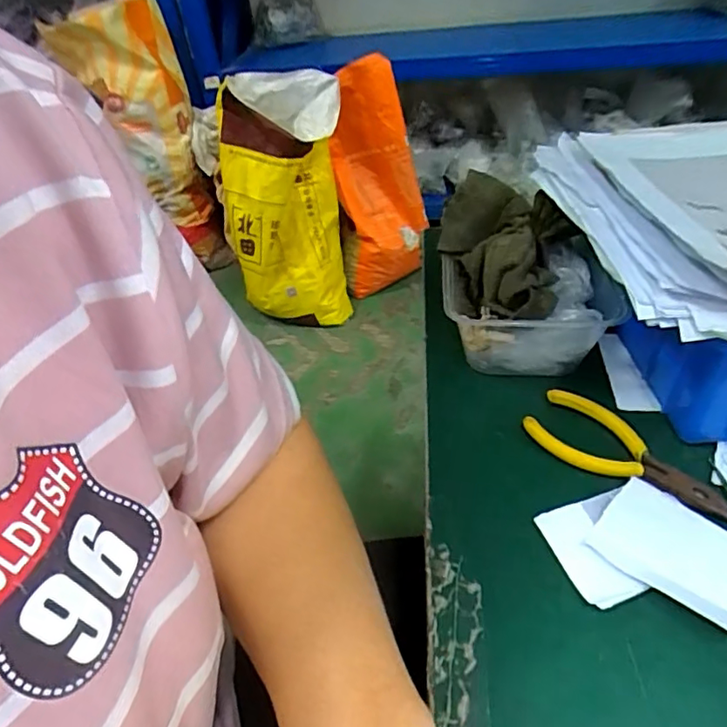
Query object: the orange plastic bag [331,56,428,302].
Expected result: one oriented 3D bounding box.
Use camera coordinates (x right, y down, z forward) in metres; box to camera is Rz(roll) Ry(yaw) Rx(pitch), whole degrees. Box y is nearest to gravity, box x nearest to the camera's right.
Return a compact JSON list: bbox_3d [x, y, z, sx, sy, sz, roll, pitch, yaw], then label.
[{"bbox_3d":[0.041,-0.579,1.794,0.276,0.698,0.182,-5,14,3],"label":"orange plastic bag"}]

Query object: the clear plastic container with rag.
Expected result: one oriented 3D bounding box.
[{"bbox_3d":[0.109,-0.059,0.392,0.105,0.084,0.134,-3,42,6],"label":"clear plastic container with rag"}]

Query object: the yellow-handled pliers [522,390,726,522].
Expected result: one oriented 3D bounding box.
[{"bbox_3d":[0.154,0.054,0.315,0.045,0.008,0.122,-37,49,-28],"label":"yellow-handled pliers"}]

